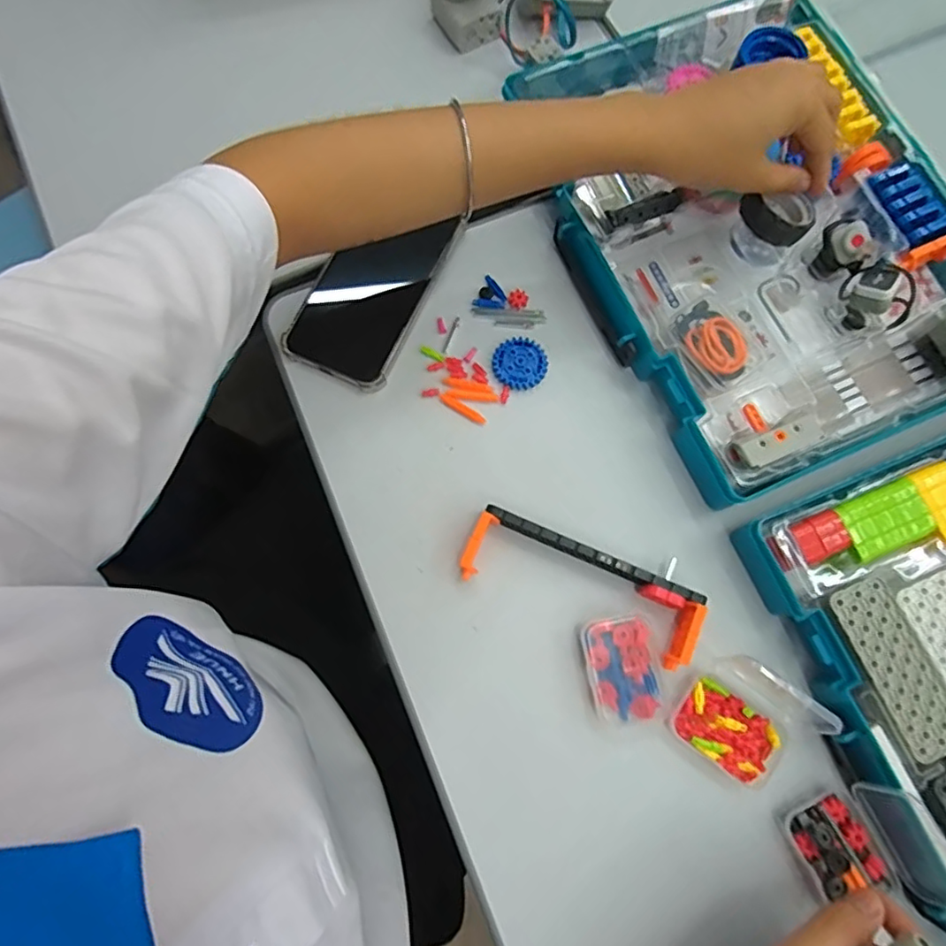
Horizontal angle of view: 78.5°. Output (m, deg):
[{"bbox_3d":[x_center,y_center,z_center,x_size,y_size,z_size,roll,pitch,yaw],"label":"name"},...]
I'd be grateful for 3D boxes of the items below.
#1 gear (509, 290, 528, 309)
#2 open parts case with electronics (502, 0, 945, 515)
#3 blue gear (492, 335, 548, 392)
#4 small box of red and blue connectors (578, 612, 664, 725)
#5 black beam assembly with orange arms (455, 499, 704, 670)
[{"bbox_3d":[0.034,-0.131,0.436,0.014,0.006,0.012,12,76,2],"label":"gear"},{"bbox_3d":[0.205,-0.184,0.428,0.262,0.050,0.358,-23,77,-6],"label":"open parts case with electronics"},{"bbox_3d":[0.034,-0.080,0.423,0.038,0.005,0.040,0,76,-1],"label":"blue gear"},{"bbox_3d":[0.094,0.123,0.365,0.044,0.010,0.061,-10,76,-3],"label":"small box of red and blue connectors"},{"bbox_3d":[0.072,0.068,0.376,0.154,0.022,0.060,23,77,5],"label":"black beam assembly with orange arms"}]

